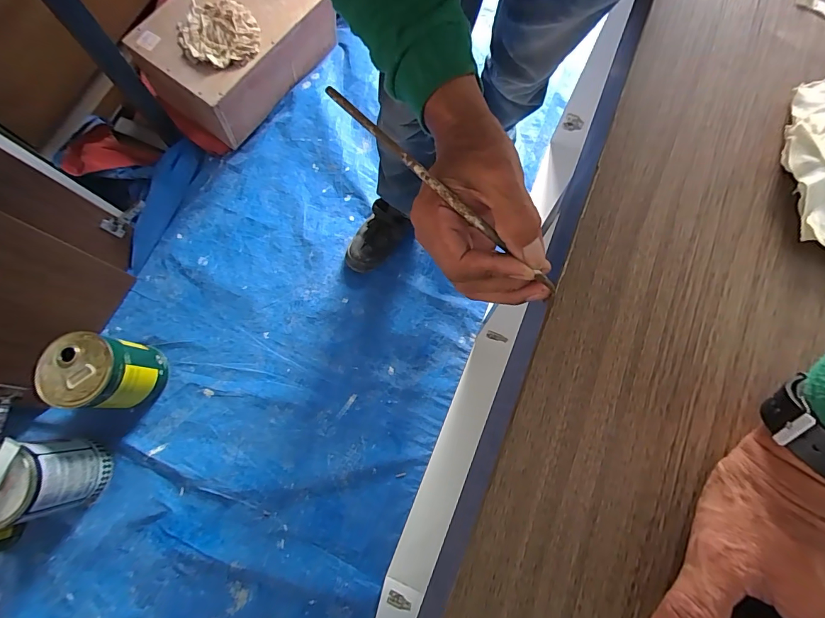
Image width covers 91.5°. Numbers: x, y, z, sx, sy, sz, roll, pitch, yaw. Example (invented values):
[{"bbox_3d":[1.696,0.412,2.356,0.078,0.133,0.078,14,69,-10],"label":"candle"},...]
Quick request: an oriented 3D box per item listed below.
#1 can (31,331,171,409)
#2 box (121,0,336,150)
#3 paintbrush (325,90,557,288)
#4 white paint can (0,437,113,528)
[{"bbox_3d":[-0.706,0.150,0.935,0.145,0.224,0.152,0,76,1],"label":"can"},{"bbox_3d":[-0.496,-0.758,1.156,0.317,0.241,0.531,32,79,10],"label":"box"},{"bbox_3d":[0.021,-0.073,0.256,0.189,0.007,0.007,40,79,-7],"label":"paintbrush"},{"bbox_3d":[-0.823,0.373,0.877,0.171,0.224,0.156,0,76,1],"label":"white paint can"}]

